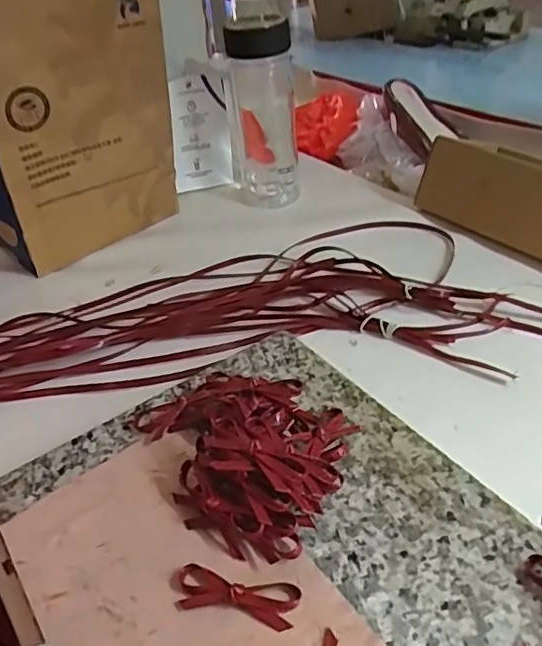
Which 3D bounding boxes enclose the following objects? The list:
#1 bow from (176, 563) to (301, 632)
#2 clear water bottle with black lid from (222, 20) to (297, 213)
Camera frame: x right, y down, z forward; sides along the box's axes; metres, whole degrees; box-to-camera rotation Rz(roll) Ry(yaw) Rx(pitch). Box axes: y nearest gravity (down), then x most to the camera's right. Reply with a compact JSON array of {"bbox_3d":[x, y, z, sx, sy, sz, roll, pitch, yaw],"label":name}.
[{"bbox_3d":[-0.021,0.161,0.348,0.073,0.010,0.025,6,40,15],"label":"bow"},{"bbox_3d":[-0.015,-0.280,0.769,0.090,0.209,0.088,-6,38,0],"label":"clear water bottle with black lid"}]

